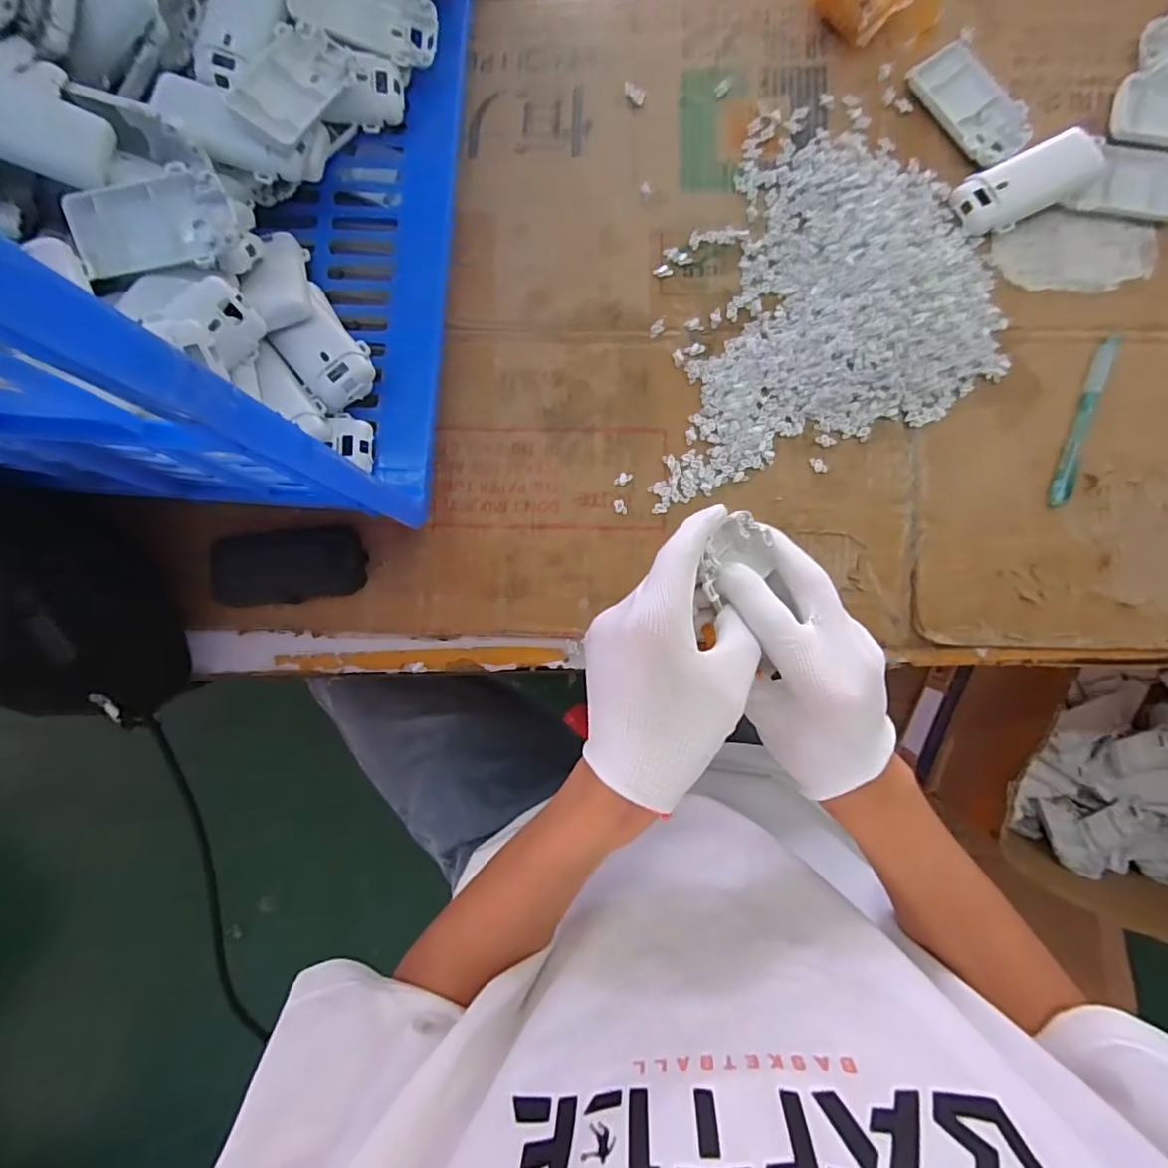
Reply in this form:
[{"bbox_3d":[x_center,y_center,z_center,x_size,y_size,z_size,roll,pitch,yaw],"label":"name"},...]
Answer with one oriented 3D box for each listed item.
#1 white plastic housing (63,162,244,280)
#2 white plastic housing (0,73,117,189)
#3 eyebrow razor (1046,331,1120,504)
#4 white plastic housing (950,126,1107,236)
[{"bbox_3d":[-0.265,-0.221,0.344,0.092,0.026,0.049,-13,86,1],"label":"white plastic housing"},{"bbox_3d":[-0.329,-0.266,0.315,0.094,0.014,0.050,11,82,-34],"label":"white plastic housing"},{"bbox_3d":[0.365,-0.118,0.406,0.014,0.012,0.131,21,90,4],"label":"eyebrow razor"},{"bbox_3d":[0.330,-0.299,0.413,0.100,0.018,0.044,-25,87,3],"label":"white plastic housing"}]

